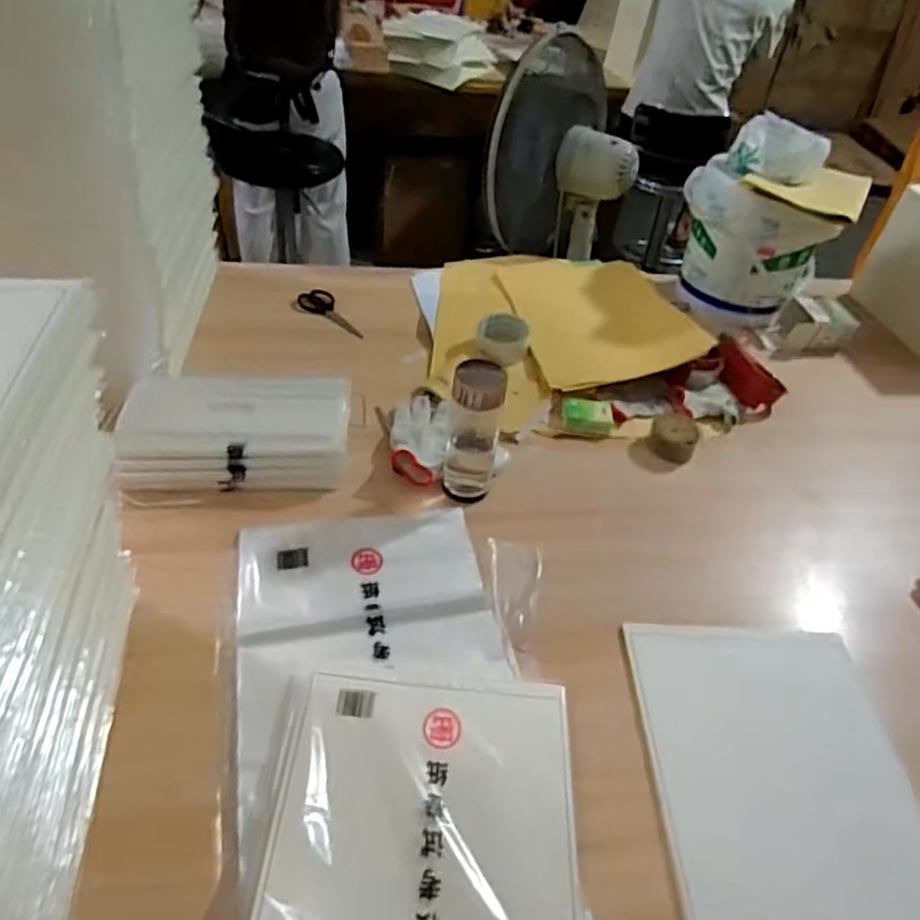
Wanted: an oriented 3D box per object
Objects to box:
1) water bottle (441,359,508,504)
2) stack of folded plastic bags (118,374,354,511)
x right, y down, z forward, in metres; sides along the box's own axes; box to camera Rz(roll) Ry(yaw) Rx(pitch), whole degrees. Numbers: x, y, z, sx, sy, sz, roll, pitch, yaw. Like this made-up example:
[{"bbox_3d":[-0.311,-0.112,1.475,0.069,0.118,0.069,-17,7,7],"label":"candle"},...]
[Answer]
[{"bbox_3d":[0.018,-0.034,0.862,0.066,0.191,0.055,10,43,2],"label":"water bottle"},{"bbox_3d":[-0.294,-0.028,0.882,0.294,0.090,0.128,-1,44,-10],"label":"stack of folded plastic bags"}]

